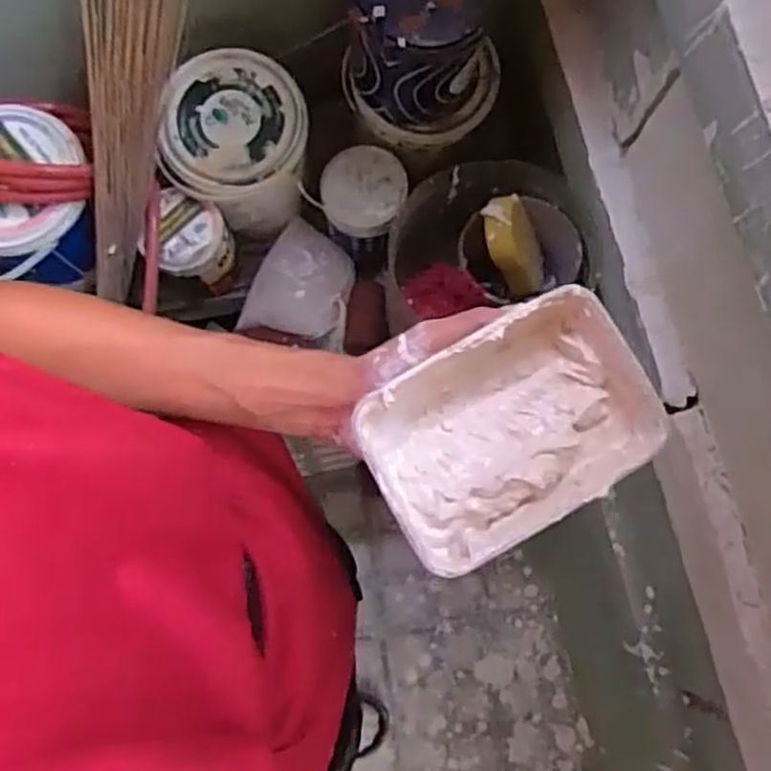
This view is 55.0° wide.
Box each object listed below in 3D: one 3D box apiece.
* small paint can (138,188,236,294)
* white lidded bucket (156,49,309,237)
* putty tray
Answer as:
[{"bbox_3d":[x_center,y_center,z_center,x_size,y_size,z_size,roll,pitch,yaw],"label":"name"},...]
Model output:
[{"bbox_3d":[-0.245,-0.175,0.943,0.094,0.096,0.093,0,75,-1],"label":"small paint can"},{"bbox_3d":[-0.183,-0.298,0.959,0.161,0.184,0.166,0,75,-1],"label":"white lidded bucket"},{"bbox_3d":[0.073,0.028,0.441,0.169,0.044,0.114,-29,77,-8],"label":"putty tray"}]

